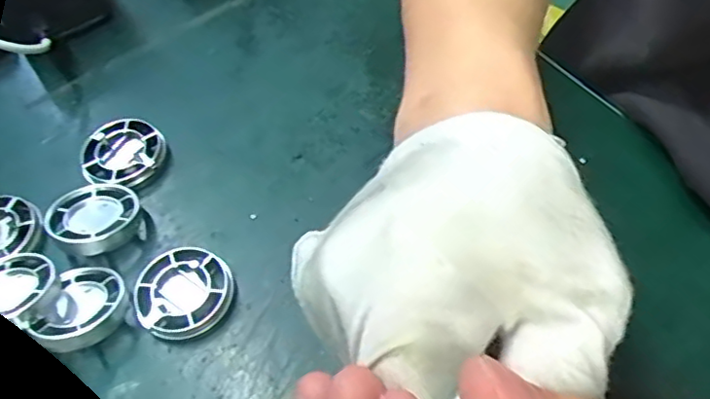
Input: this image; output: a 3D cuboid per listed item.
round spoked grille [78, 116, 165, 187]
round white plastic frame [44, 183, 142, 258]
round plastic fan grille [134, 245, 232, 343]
[{"bbox_3d":[-0.107,-0.021,0.294,0.035,0.010,0.037,-3,57,5],"label":"round spoked grille"},{"bbox_3d":[-0.108,0.008,0.273,0.039,0.013,0.035,27,58,24],"label":"round white plastic frame"},{"bbox_3d":[-0.068,0.037,0.253,0.035,0.009,0.037,27,64,22],"label":"round plastic fan grille"}]

